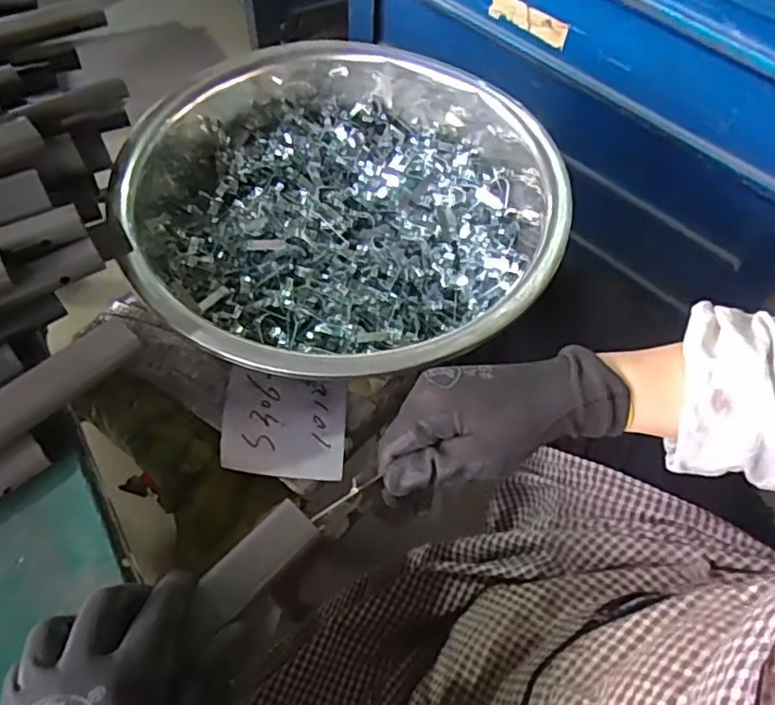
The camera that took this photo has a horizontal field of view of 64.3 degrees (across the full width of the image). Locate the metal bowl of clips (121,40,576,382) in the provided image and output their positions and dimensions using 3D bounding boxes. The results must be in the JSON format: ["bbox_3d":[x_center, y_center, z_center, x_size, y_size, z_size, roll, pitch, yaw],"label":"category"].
[{"bbox_3d":[-0.033,-0.138,0.560,0.361,0.083,0.384,1,59,-2],"label":"metal bowl of clips"}]

